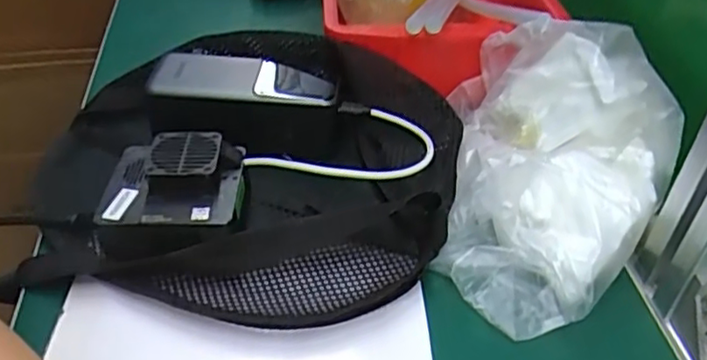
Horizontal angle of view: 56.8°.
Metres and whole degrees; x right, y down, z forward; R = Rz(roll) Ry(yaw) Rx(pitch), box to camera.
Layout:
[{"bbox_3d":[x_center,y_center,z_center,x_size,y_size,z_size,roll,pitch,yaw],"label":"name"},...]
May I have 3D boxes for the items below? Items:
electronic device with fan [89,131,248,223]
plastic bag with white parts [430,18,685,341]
[{"bbox_3d":[-0.105,0.000,0.380,0.077,0.025,0.065,1,40,-3],"label":"electronic device with fan"},{"bbox_3d":[0.120,-0.010,0.381,0.131,0.091,0.178,11,42,9],"label":"plastic bag with white parts"}]

